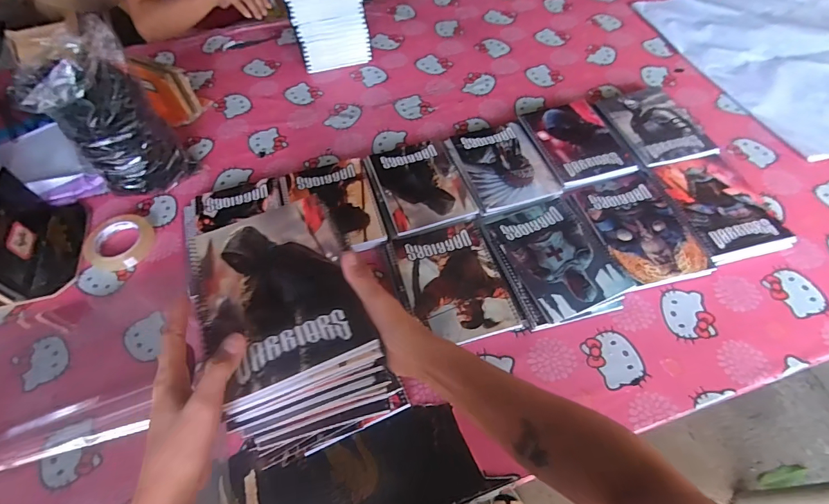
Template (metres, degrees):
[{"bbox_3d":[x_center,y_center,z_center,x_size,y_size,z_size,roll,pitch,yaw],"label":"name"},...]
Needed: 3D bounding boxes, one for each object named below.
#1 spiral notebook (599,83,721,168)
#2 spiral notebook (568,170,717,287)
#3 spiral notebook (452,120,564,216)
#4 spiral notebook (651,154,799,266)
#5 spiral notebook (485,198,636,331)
[{"bbox_3d":[0.475,-0.255,0.811,0.158,0.011,0.218,-14,56,-3],"label":"spiral notebook"},{"bbox_3d":[0.374,-0.045,0.686,0.152,0.009,0.215,-12,56,-8],"label":"spiral notebook"},{"bbox_3d":[0.163,-0.165,0.771,0.147,0.010,0.204,-15,58,-8],"label":"spiral notebook"},{"bbox_3d":[0.526,-0.081,0.708,0.156,0.019,0.199,-12,59,-7],"label":"spiral notebook"},{"bbox_3d":[0.222,0.007,0.649,0.164,0.009,0.205,-14,58,-7],"label":"spiral notebook"}]

